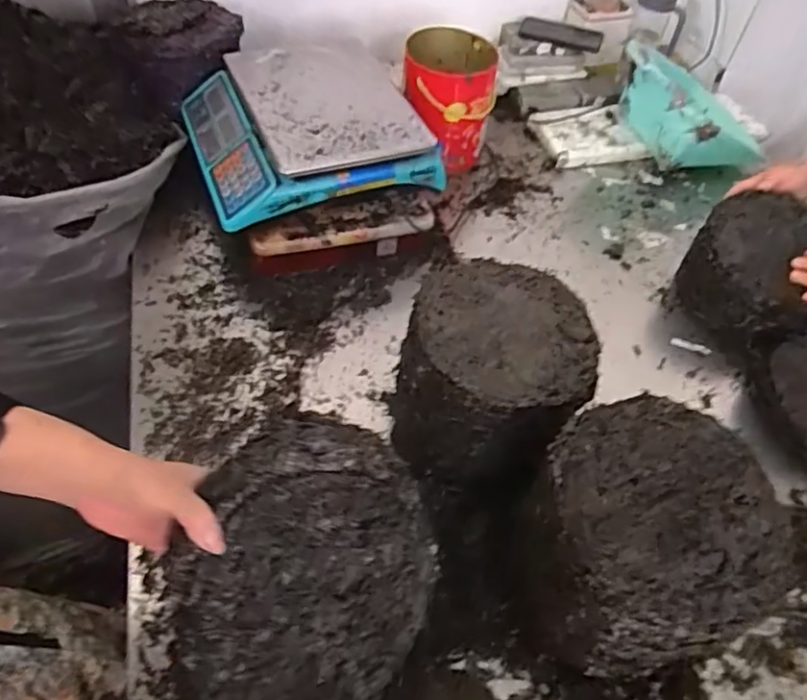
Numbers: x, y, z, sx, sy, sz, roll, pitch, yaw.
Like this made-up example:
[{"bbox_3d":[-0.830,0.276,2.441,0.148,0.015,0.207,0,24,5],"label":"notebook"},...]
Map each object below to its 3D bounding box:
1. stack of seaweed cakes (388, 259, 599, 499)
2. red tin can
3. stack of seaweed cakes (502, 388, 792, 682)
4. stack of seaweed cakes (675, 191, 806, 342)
[{"bbox_3d":[0.099,0.036,0.707,0.188,0.197,0.202,16,52,7],"label":"stack of seaweed cakes"},{"bbox_3d":[0.079,-0.439,1.104,0.146,0.182,0.171,5,51,0],"label":"red tin can"},{"bbox_3d":[0.210,0.188,0.580,0.194,0.208,0.190,11,52,3],"label":"stack of seaweed cakes"},{"bbox_3d":[0.522,-0.115,0.905,0.199,0.127,0.183,-36,61,-28],"label":"stack of seaweed cakes"}]

